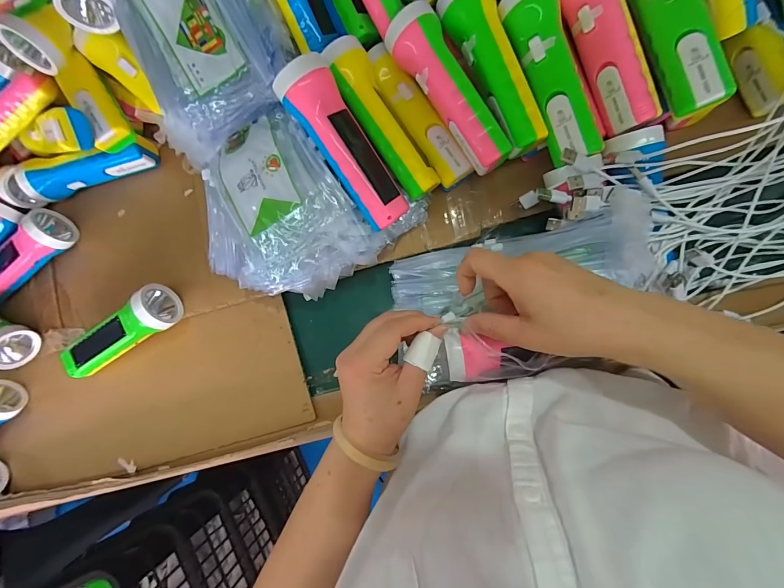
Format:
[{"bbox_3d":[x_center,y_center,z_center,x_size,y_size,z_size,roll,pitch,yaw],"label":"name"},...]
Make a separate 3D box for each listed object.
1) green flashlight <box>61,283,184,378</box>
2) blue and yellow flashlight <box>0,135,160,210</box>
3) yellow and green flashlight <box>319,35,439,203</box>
[{"bbox_3d":[-0.335,0.052,0.437,0.169,0.046,0.049,-31,83,6],"label":"green flashlight"},{"bbox_3d":[-0.399,-0.155,0.458,0.198,0.041,0.044,-13,86,8],"label":"blue and yellow flashlight"},{"bbox_3d":[-0.010,-0.172,0.362,0.041,0.042,0.163,-31,98,6],"label":"yellow and green flashlight"}]

